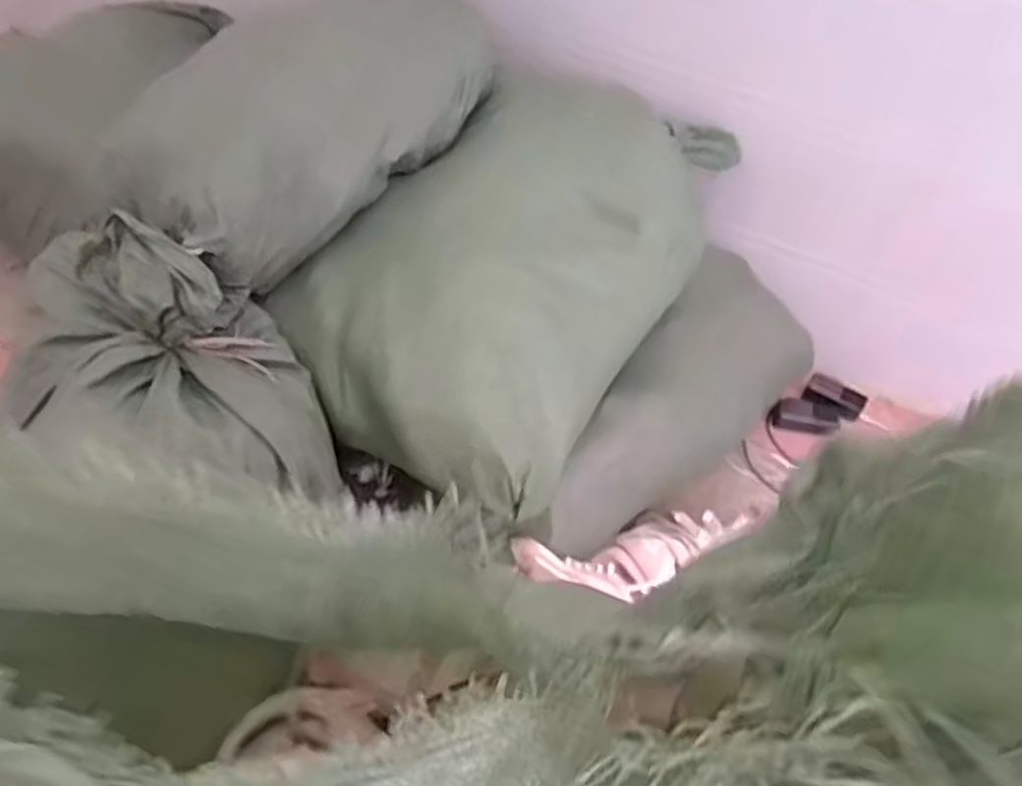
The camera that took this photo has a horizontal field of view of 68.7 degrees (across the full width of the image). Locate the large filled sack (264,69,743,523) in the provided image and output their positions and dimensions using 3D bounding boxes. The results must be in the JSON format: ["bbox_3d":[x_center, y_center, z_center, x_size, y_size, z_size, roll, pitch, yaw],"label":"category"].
[{"bbox_3d":[-0.043,-0.224,1.248,0.538,0.334,0.683,26,54,19],"label":"large filled sack"}]

